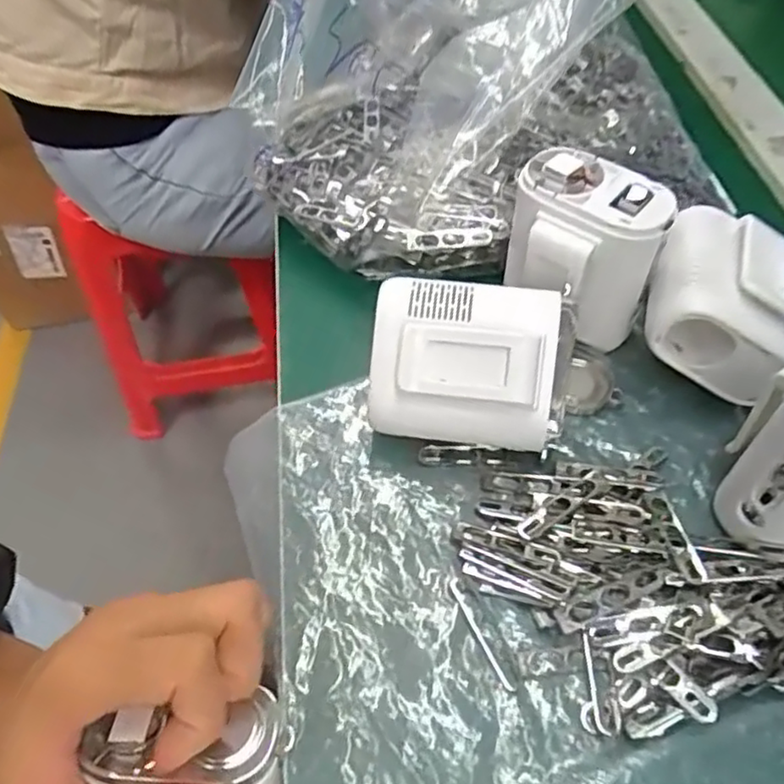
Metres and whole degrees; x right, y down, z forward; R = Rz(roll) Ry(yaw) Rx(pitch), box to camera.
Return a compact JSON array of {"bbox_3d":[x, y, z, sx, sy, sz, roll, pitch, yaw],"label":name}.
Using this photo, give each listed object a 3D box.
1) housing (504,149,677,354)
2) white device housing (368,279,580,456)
[{"bbox_3d":[0.083,-0.063,0.306,0.052,0.079,0.067,-34,59,-20],"label":"housing"},{"bbox_3d":[0.033,-0.011,0.288,0.081,0.057,0.058,6,54,7],"label":"white device housing"}]

